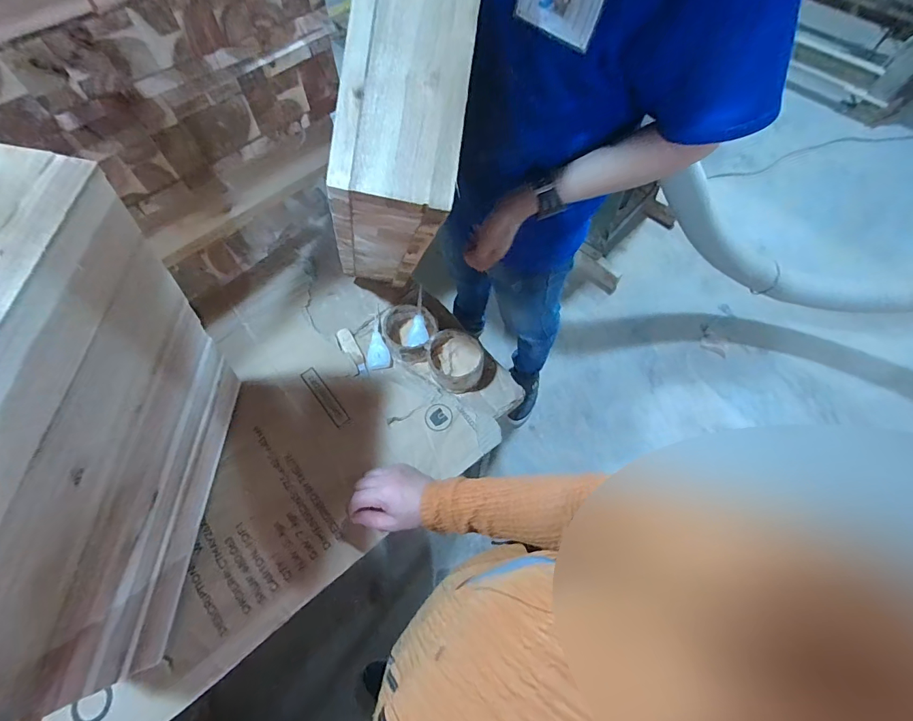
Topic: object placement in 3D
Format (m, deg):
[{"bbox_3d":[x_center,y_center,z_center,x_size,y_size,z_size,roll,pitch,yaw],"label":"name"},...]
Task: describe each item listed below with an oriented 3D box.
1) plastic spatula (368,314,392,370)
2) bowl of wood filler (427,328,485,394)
[{"bbox_3d":[-0.130,-0.030,0.679,0.035,0.015,0.093,-15,65,-7],"label":"plastic spatula"},{"bbox_3d":[0.000,0.000,0.636,0.079,0.045,0.091,-6,64,-3],"label":"bowl of wood filler"}]

